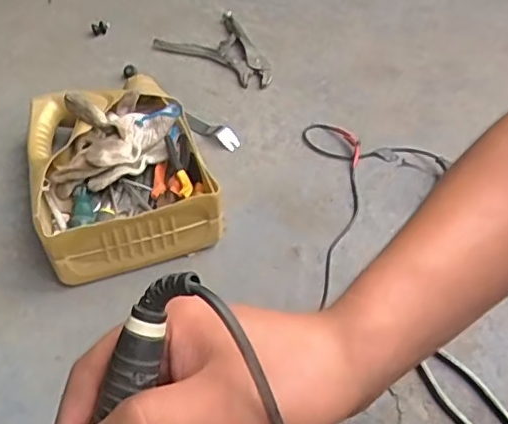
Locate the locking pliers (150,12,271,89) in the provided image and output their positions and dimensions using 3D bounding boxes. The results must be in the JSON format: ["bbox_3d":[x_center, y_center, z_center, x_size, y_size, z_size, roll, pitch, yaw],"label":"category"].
[{"bbox_3d":[-0.079,-0.276,0.987,0.156,0.014,0.222,-14,51,-12],"label":"locking pliers"}]

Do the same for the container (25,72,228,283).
[{"bbox_3d":[-0.173,-0.055,0.747,0.210,0.096,0.272,-16,51,-14],"label":"container"}]

